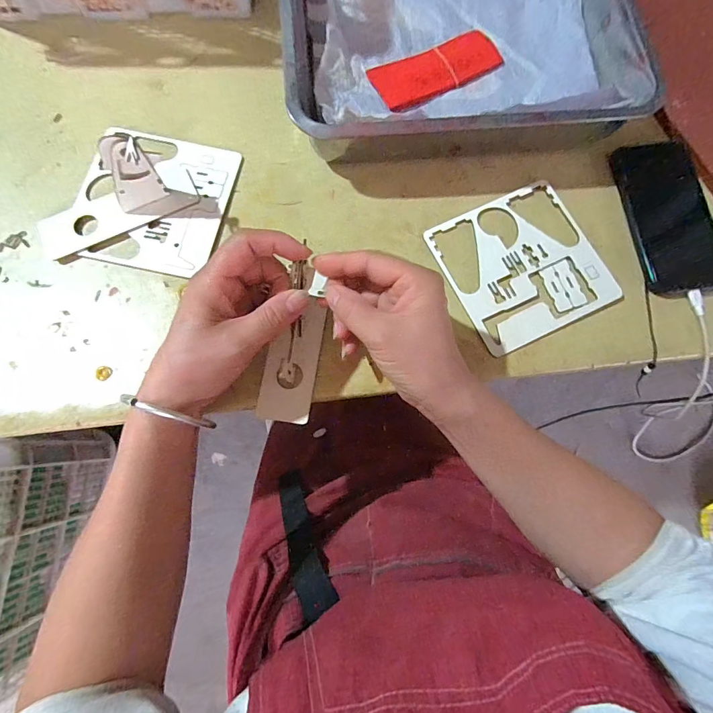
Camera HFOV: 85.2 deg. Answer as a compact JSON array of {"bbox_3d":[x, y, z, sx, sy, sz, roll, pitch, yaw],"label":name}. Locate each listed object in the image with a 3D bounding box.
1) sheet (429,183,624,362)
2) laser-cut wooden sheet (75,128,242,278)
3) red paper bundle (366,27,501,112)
[{"bbox_3d":[0.158,-0.089,0.375,0.141,0.005,0.141,-25,79,-7],"label":"sheet"},{"bbox_3d":[-0.199,-0.153,0.378,0.136,0.009,0.141,12,78,0],"label":"laser-cut wooden sheet"},{"bbox_3d":[0.086,-0.309,0.415,0.140,0.008,0.061,-28,79,-8],"label":"red paper bundle"}]

